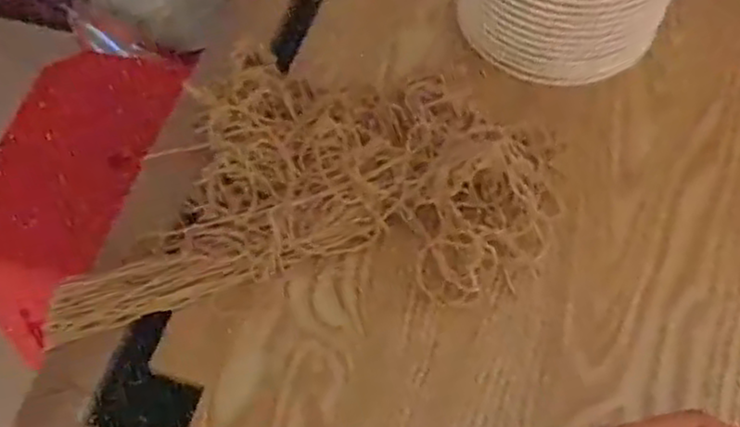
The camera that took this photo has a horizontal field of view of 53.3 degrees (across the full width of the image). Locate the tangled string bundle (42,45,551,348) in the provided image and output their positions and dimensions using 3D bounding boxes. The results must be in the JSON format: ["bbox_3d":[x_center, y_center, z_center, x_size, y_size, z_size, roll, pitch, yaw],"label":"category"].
[{"bbox_3d":[-0.028,-0.033,0.519,0.318,0.042,0.200,-3,59,0],"label":"tangled string bundle"}]

